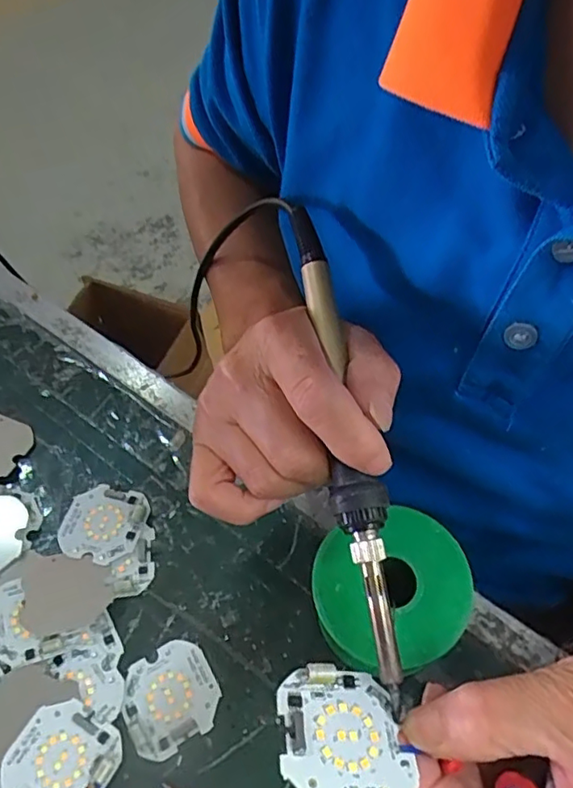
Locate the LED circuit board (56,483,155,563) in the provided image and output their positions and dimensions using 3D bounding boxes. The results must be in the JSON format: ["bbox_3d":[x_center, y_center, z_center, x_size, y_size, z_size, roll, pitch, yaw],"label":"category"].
[{"bbox_3d":[-0.106,0.075,0.341,0.054,0.005,0.045,7,58,4],"label":"LED circuit board"}]

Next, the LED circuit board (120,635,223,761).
[{"bbox_3d":[-0.060,0.153,0.293,0.046,0.004,0.046,-27,62,-16],"label":"LED circuit board"}]

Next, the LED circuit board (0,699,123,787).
[{"bbox_3d":[-0.107,0.173,0.271,0.048,0.007,0.045,27,63,9],"label":"LED circuit board"}]

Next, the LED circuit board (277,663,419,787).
[{"bbox_3d":[0.020,0.117,0.197,0.043,0.006,0.045,8,34,-10],"label":"LED circuit board"}]

